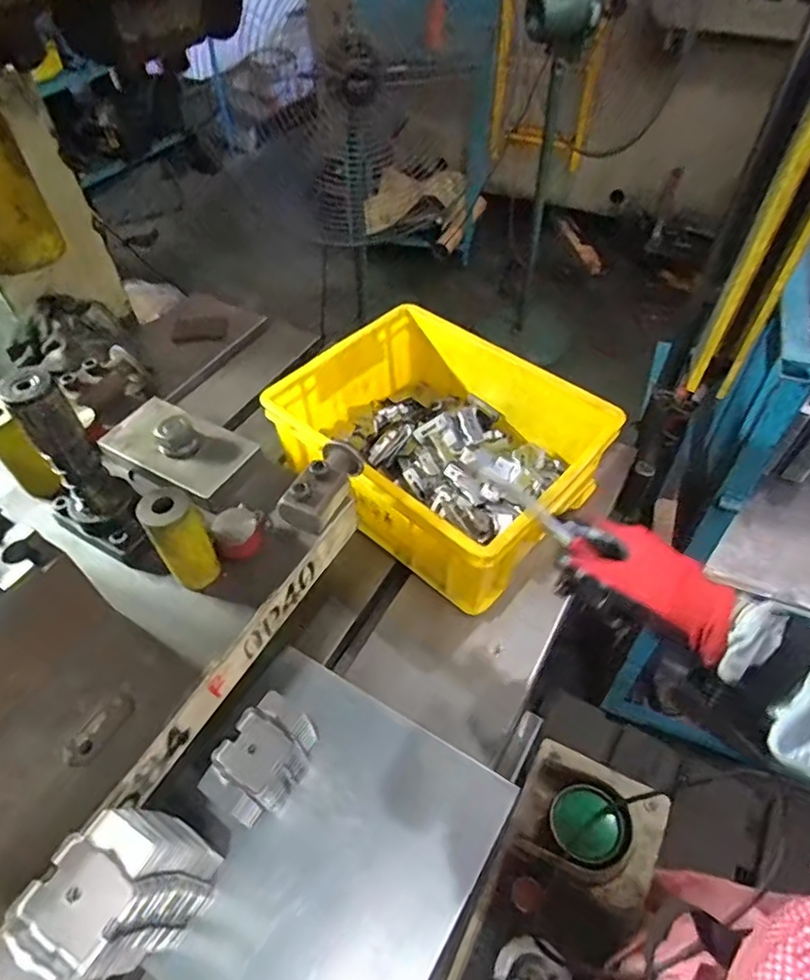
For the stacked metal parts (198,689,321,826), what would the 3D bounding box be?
[{"bbox_3d":[-0.118,0.233,0.510,0.059,0.091,0.101,24,55,21],"label":"stacked metal parts"}]

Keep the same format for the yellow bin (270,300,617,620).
[{"bbox_3d":[0.041,-0.051,0.705,0.344,0.132,0.260,34,59,26],"label":"yellow bin"}]

